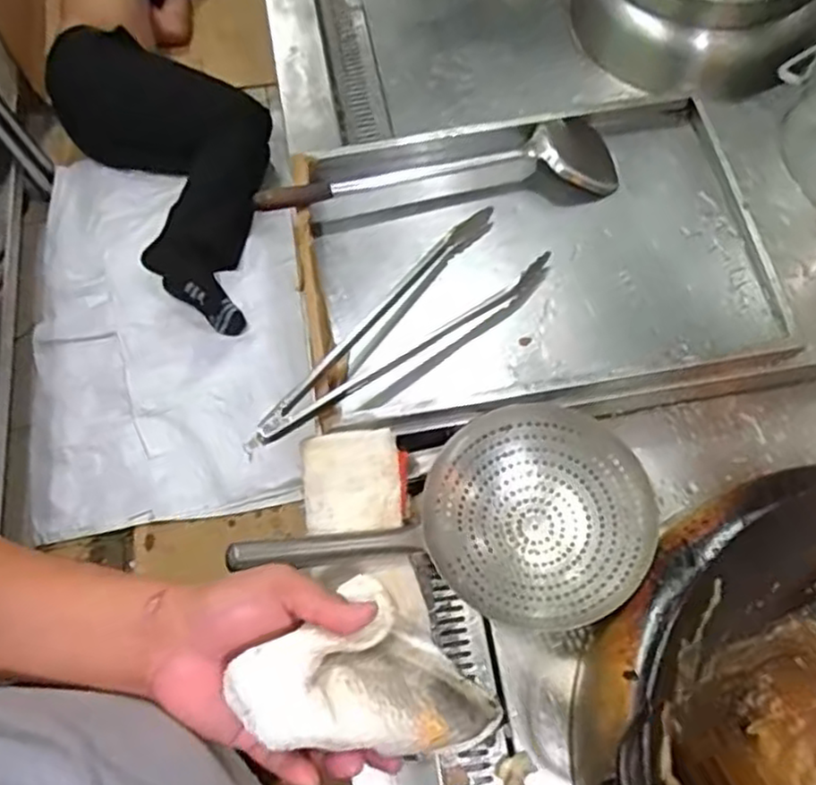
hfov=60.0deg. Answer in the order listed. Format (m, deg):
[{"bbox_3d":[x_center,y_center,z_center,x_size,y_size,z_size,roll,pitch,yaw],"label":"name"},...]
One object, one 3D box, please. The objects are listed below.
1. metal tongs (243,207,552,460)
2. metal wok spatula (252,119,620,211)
[{"bbox_3d":[-0.026,-0.076,0.810,0.401,0.051,0.112,-35,69,-12],"label":"metal tongs"},{"bbox_3d":[0.040,-0.279,0.894,0.449,0.066,0.086,-8,66,-1],"label":"metal wok spatula"}]

